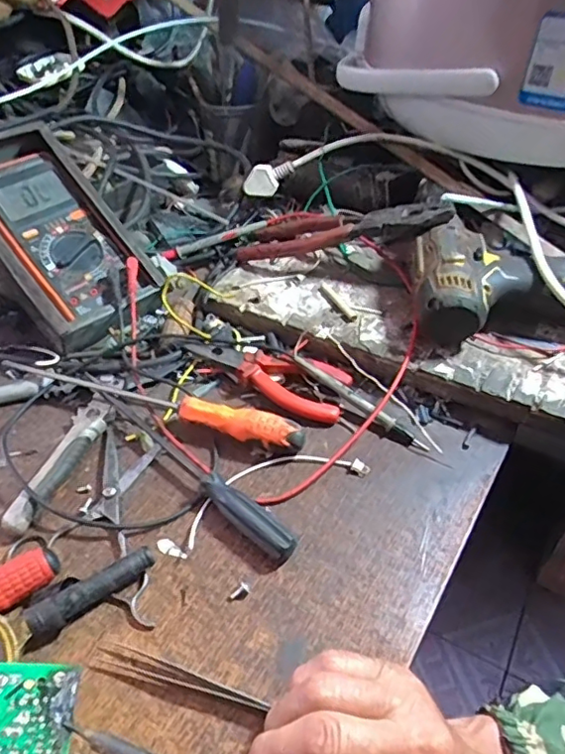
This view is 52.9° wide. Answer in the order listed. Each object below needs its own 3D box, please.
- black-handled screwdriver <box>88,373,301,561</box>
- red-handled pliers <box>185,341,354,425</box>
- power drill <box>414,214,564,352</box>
[{"bbox_3d":[-0.068,0.057,0.408,0.024,0.020,0.212,-36,54,-27],"label":"black-handled screwdriver"},{"bbox_3d":[-0.009,-0.008,0.468,0.135,0.021,0.053,24,52,24],"label":"red-handled pliers"},{"bbox_3d":[0.212,-0.070,0.466,0.204,0.054,0.112,6,47,9],"label":"power drill"}]

